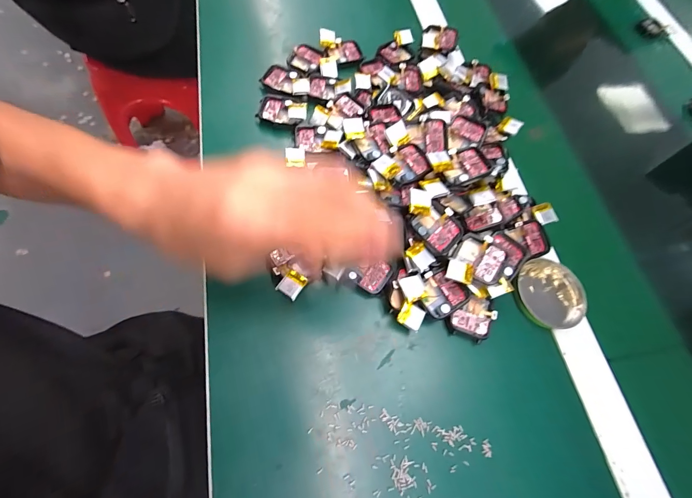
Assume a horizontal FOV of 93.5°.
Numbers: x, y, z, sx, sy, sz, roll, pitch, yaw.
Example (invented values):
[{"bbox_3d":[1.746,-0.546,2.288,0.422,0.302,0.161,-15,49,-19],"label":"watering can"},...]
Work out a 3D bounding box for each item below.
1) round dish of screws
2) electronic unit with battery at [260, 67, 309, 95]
[{"bbox_3d":[0.194,0.042,0.310,0.063,0.009,0.066,1,66,-2],"label":"round dish of screws"},{"bbox_3d":[-0.066,-0.189,0.367,0.056,0.009,0.035,20,67,6],"label":"electronic unit with battery"}]

